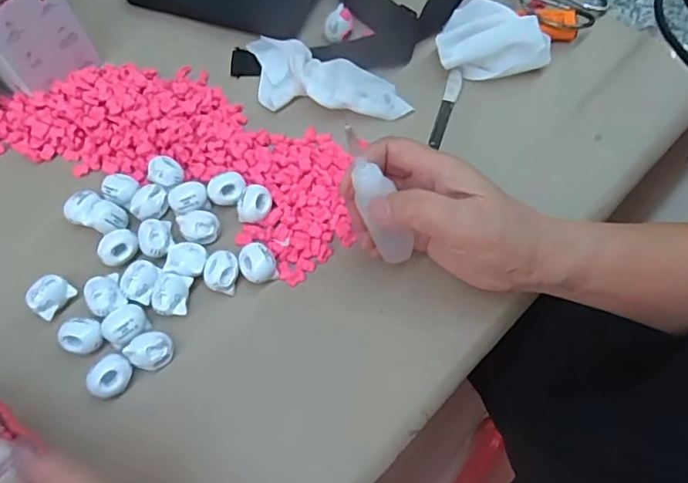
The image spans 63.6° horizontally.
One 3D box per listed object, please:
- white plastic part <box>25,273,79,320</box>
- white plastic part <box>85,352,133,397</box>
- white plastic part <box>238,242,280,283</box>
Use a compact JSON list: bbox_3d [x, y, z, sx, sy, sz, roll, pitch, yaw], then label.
[{"bbox_3d":[-0.185,0.034,0.350,0.018,0.019,0.025,34,71,18],"label":"white plastic part"},{"bbox_3d":[-0.136,0.079,0.324,0.019,0.014,0.024,19,67,12],"label":"white plastic part"},{"bbox_3d":[-0.055,0.014,0.352,0.022,0.015,0.022,-1,65,3],"label":"white plastic part"}]

